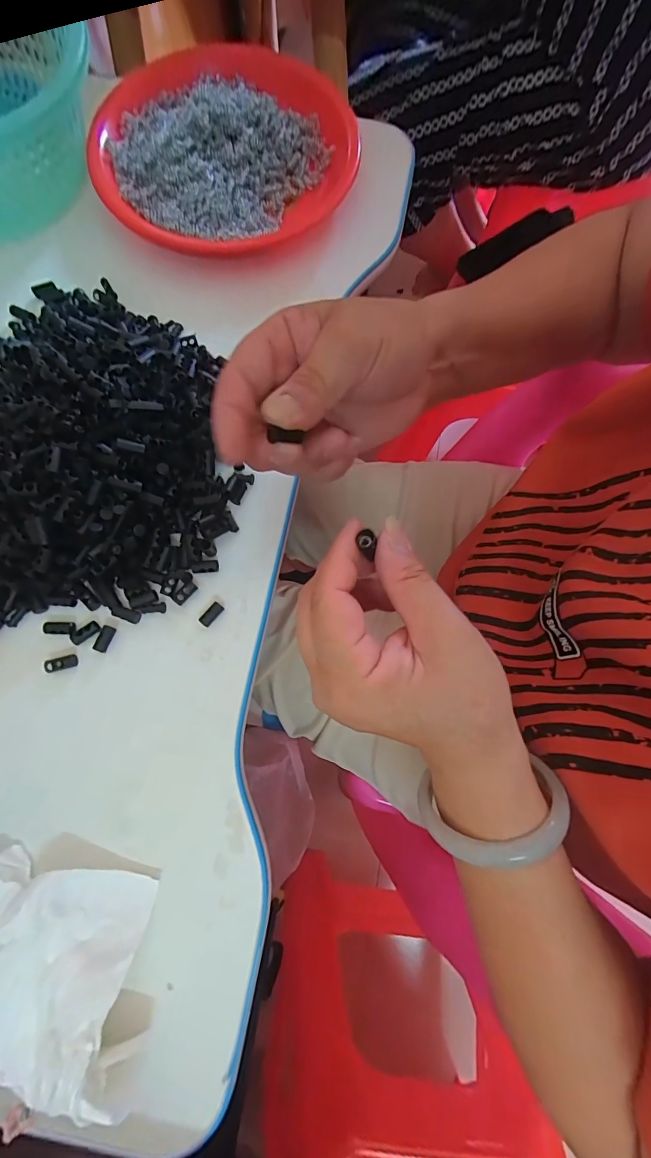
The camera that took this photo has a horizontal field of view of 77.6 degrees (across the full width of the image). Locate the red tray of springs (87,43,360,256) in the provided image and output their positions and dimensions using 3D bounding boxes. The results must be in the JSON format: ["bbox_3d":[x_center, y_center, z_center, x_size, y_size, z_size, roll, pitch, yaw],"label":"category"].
[{"bbox_3d":[-0.090,-0.391,0.357,0.223,0.035,0.241,-4,77,-2],"label":"red tray of springs"}]

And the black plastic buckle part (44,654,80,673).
[{"bbox_3d":[-0.180,0.057,0.276,0.020,0.005,0.009,-16,78,-5],"label":"black plastic buckle part"}]

